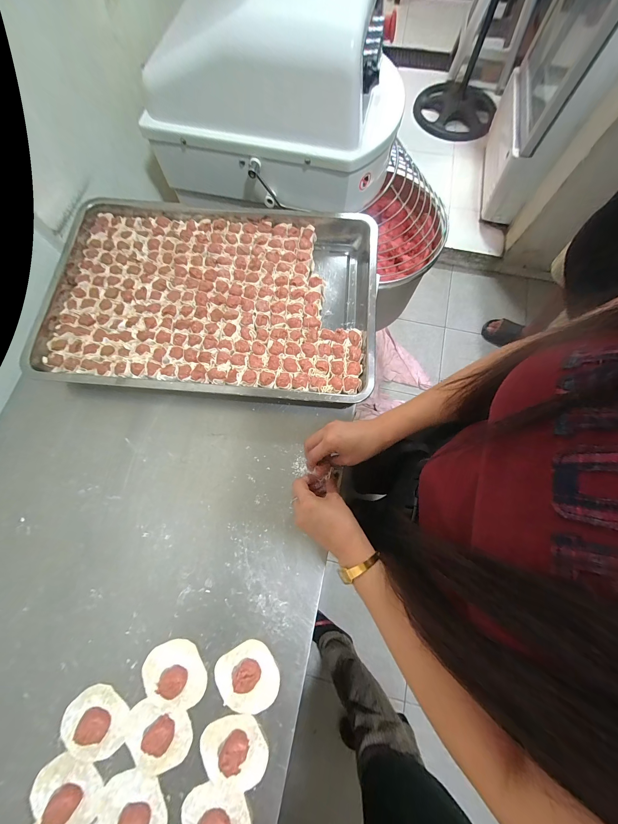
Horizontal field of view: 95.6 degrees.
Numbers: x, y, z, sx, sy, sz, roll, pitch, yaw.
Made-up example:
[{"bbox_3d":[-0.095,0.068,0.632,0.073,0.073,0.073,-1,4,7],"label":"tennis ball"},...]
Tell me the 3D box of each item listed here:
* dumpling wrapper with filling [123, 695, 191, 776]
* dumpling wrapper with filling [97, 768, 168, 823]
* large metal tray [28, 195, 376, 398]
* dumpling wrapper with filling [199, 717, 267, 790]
[{"bbox_3d":[-0.199,0.425,0.364,0.084,0.018,0.075,7,73,1],"label":"dumpling wrapper with filling"},{"bbox_3d":[-0.220,0.499,0.347,0.086,0.012,0.075,15,73,3],"label":"dumpling wrapper with filling"},{"bbox_3d":[-0.181,-0.217,0.533,0.598,0.057,0.393,5,73,0],"label":"large metal tray"},{"bbox_3d":[-0.098,0.439,0.358,0.086,0.022,0.069,4,73,0],"label":"dumpling wrapper with filling"}]

